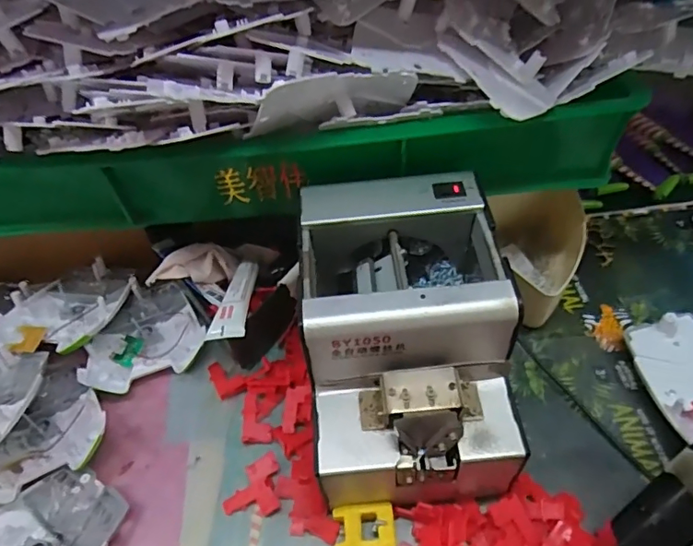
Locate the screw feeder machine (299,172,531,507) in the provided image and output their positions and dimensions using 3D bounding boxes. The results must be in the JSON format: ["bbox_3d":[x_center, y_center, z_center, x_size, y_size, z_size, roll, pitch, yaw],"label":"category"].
[{"bbox_3d":[0.039,0.048,0.356,0.120,0.143,0.175,-6,52,1],"label":"screw feeder machine"}]

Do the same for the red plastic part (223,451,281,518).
[{"bbox_3d":[-0.066,0.150,0.373,0.038,0.010,0.042,0,52,6],"label":"red plastic part"}]

